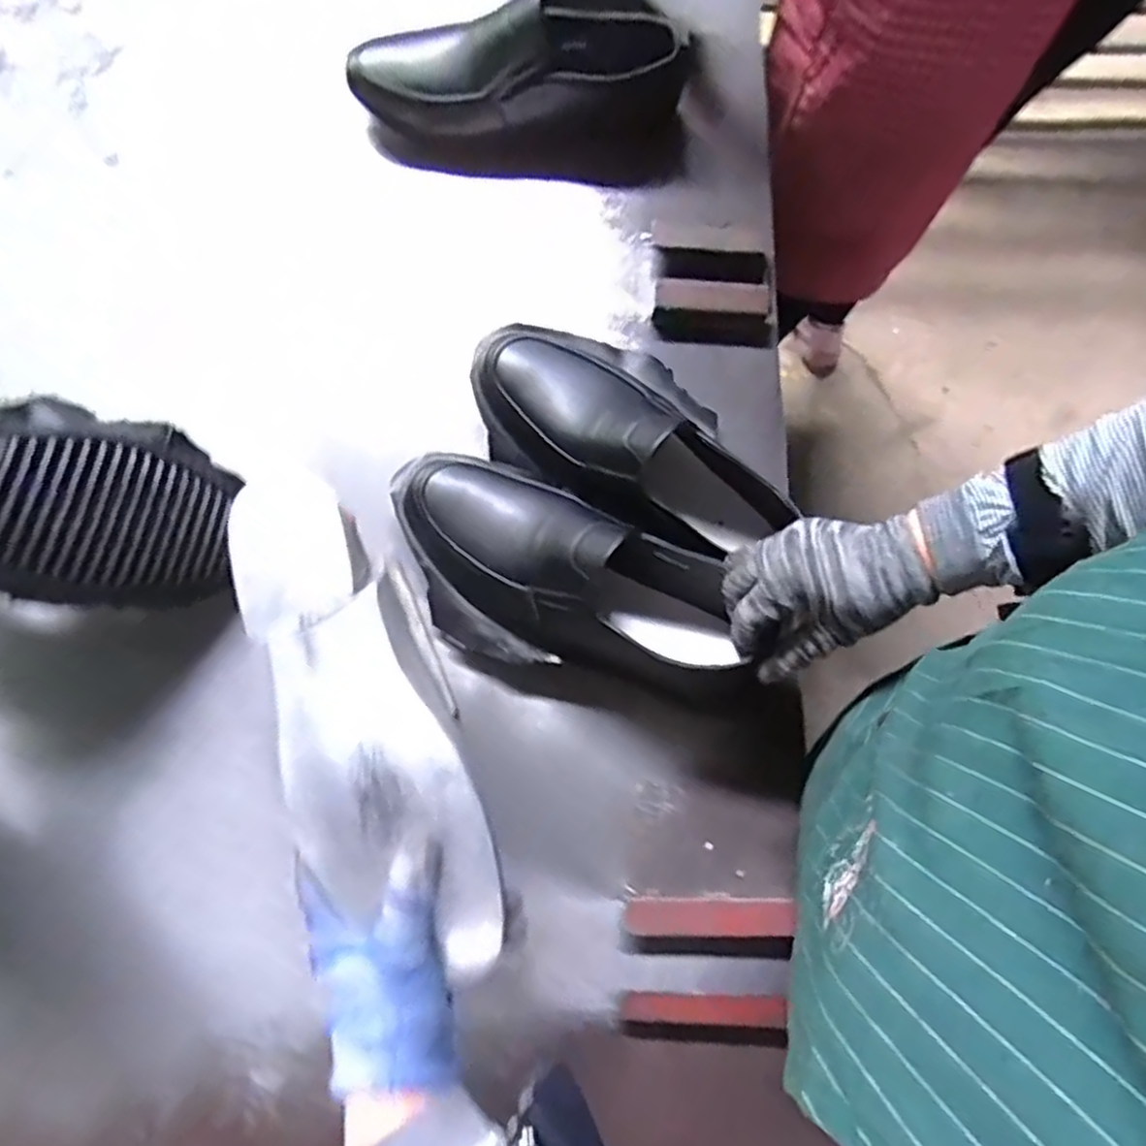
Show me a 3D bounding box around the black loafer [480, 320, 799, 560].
[{"bbox_3d":[0.033,-0.107,0.551,0.266,0.085,0.099,32,79,5],"label":"black loafer"}]

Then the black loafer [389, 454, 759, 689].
[{"bbox_3d":[-0.015,-0.010,0.523,0.267,0.083,0.114,28,79,0],"label":"black loafer"}]

